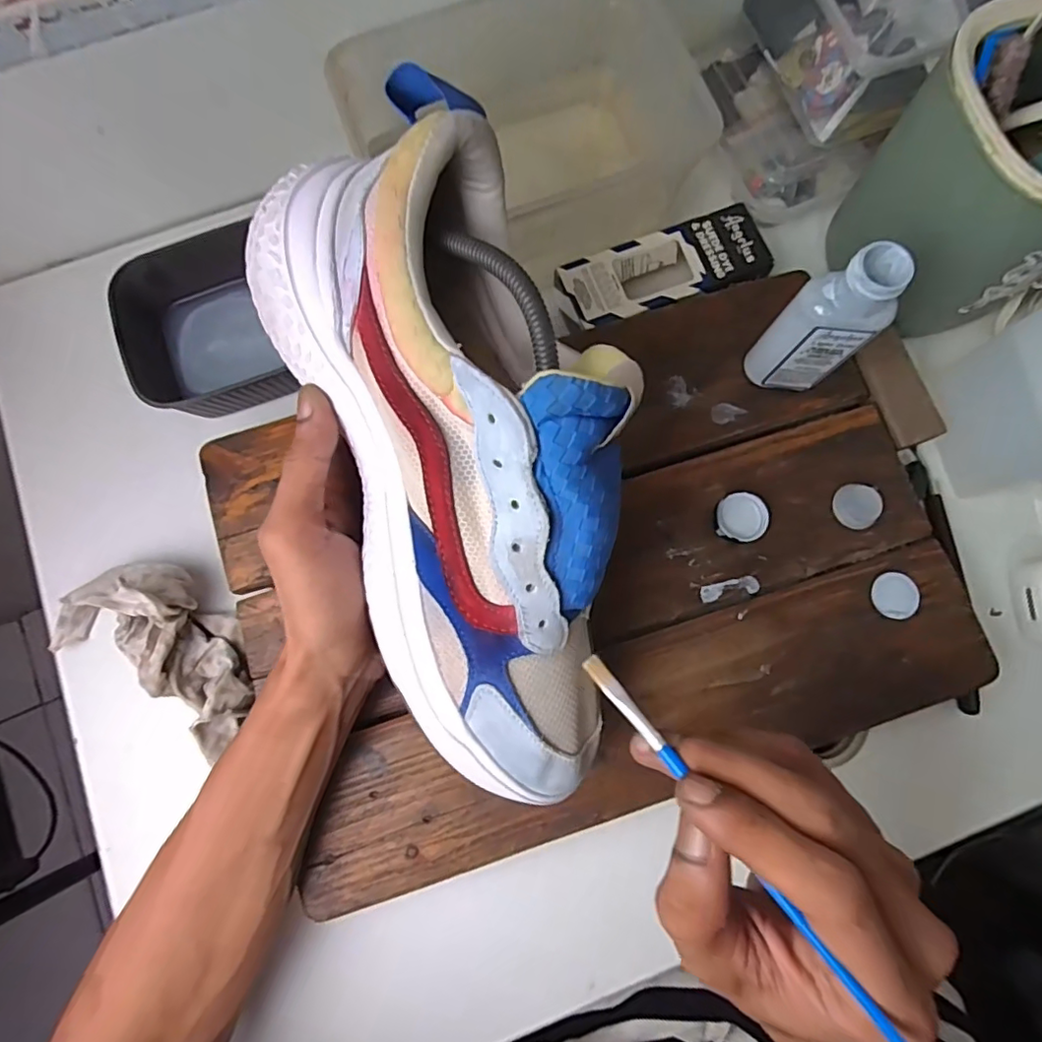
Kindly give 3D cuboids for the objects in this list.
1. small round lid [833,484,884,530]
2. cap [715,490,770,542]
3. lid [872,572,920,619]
[{"bbox_3d":[0.204,-0.009,0.344,0.026,0.007,0.026,0,77,0],"label":"small round lid"},{"bbox_3d":[0.132,-0.002,0.342,0.029,0.011,0.029,0,77,0],"label":"cap"},{"bbox_3d":[0.220,0.044,0.334,0.026,0.004,0.026,0,77,0],"label":"lid"}]

